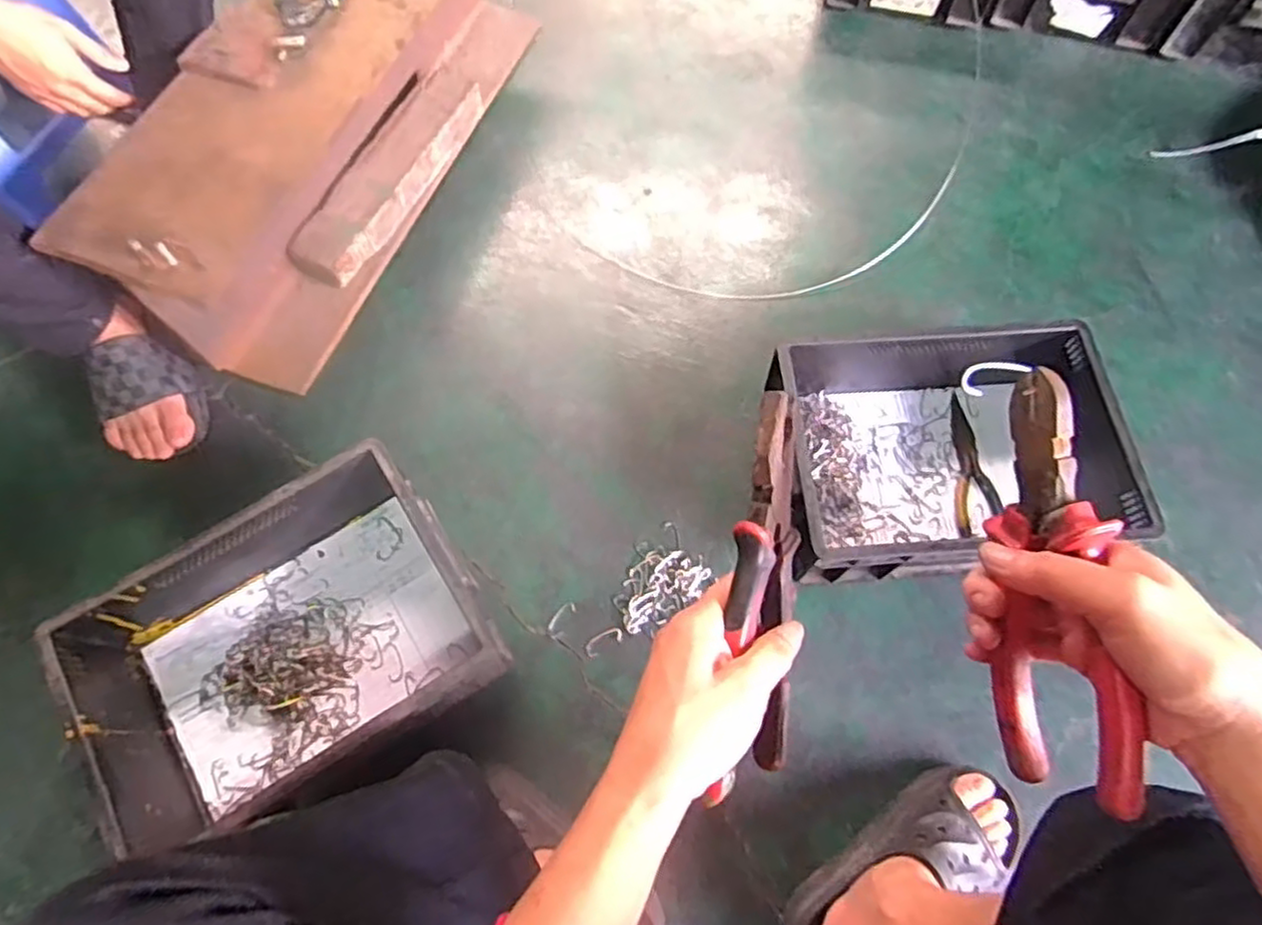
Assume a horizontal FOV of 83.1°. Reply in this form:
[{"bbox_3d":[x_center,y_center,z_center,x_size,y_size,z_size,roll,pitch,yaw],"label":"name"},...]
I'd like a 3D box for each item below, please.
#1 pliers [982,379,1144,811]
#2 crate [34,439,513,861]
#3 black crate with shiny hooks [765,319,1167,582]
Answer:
[{"bbox_3d":[0.187,0.055,0.317,0.032,0.059,0.186,-7,93,-2],"label":"pliers"},{"bbox_3d":[-0.317,0.171,0.677,0.337,0.130,0.260,-31,69,-12],"label":"crate"},{"bbox_3d":[0.329,-0.013,0.772,0.332,0.131,0.270,-3,66,0],"label":"black crate with shiny hooks"}]

